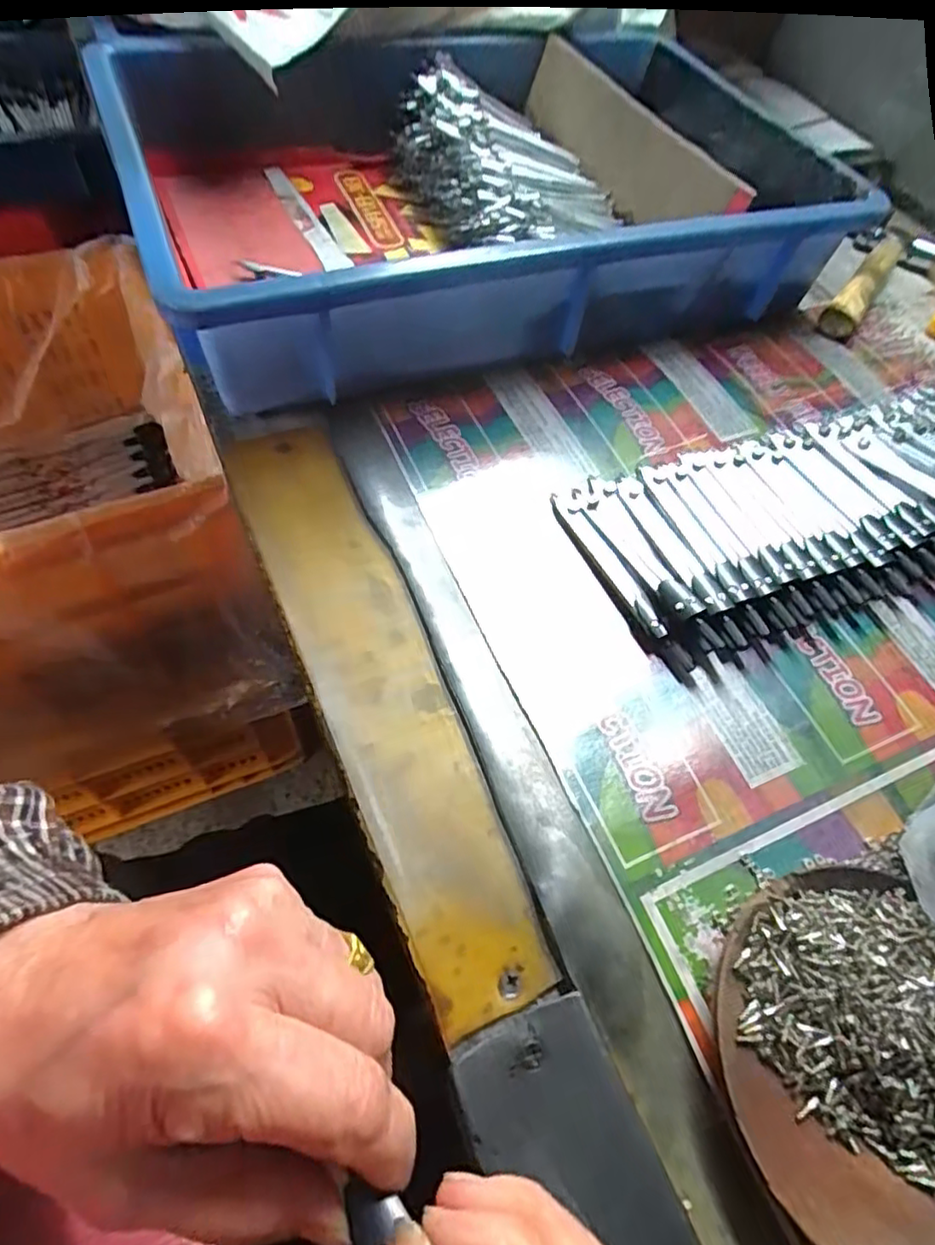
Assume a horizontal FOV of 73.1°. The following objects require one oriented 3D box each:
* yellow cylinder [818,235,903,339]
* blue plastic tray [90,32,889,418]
[{"bbox_3d":[0.289,-0.246,0.459,0.022,0.018,0.132,34,62,15],"label":"yellow cylinder"},{"bbox_3d":[0.012,-0.285,0.417,0.407,0.086,0.276,-19,64,-17],"label":"blue plastic tray"}]

